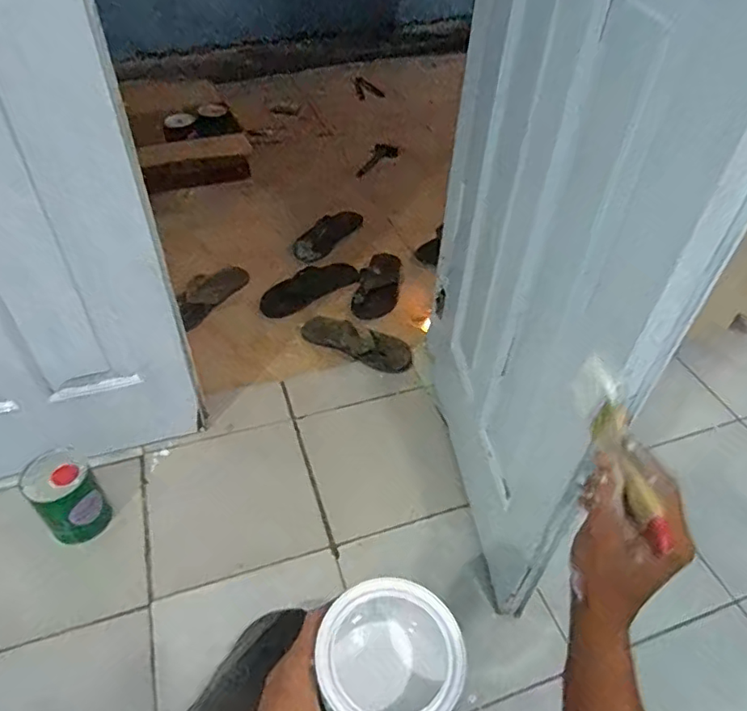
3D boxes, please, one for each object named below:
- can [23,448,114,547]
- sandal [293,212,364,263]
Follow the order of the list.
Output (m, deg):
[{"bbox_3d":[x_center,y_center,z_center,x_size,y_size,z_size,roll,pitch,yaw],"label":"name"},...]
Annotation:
[{"bbox_3d":[-0.509,0.240,0.940,0.095,0.143,0.115,-33,55,-30],"label":"can"},{"bbox_3d":[-0.126,-0.373,1.680,0.081,0.069,0.259,34,53,27],"label":"sandal"}]

